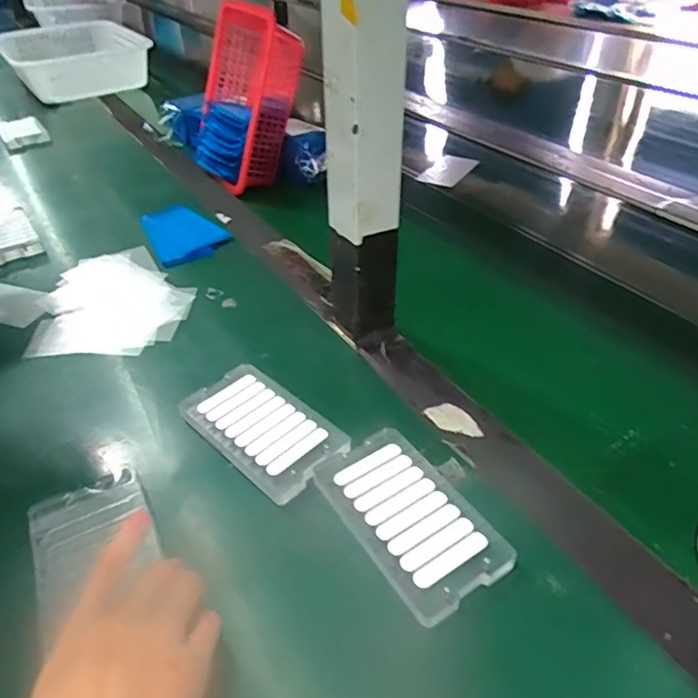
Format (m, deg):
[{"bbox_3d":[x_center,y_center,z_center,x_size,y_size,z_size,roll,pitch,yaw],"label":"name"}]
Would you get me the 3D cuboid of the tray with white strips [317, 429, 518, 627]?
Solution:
[{"bbox_3d":[0.036,0.102,0.349,0.072,0.011,0.121,-21,43,-23],"label":"tray with white strips"}]

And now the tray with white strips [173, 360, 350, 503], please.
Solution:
[{"bbox_3d":[-0.064,0.057,0.415,0.124,0.016,0.069,31,49,33],"label":"tray with white strips"}]

